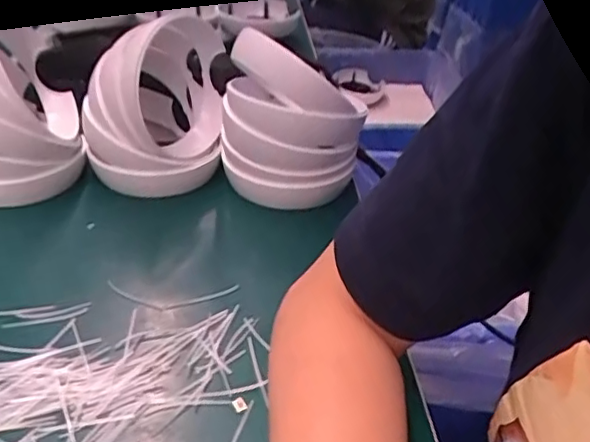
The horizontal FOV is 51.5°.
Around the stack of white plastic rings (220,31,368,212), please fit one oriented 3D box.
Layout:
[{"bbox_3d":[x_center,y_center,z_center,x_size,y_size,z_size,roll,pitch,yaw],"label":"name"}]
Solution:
[{"bbox_3d":[-0.005,-0.095,0.525,0.114,0.124,0.133,2,32,-4],"label":"stack of white plastic rings"}]

